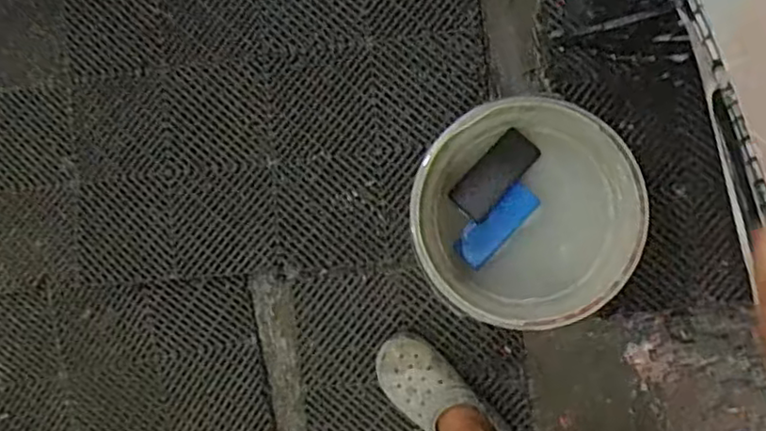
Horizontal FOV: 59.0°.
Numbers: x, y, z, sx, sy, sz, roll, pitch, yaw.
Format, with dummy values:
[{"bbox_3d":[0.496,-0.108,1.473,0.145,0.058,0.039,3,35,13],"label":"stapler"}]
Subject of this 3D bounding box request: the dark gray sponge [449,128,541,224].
[{"bbox_3d":[0.172,-0.062,1.034,0.065,0.019,0.143,42,95,6],"label":"dark gray sponge"}]

